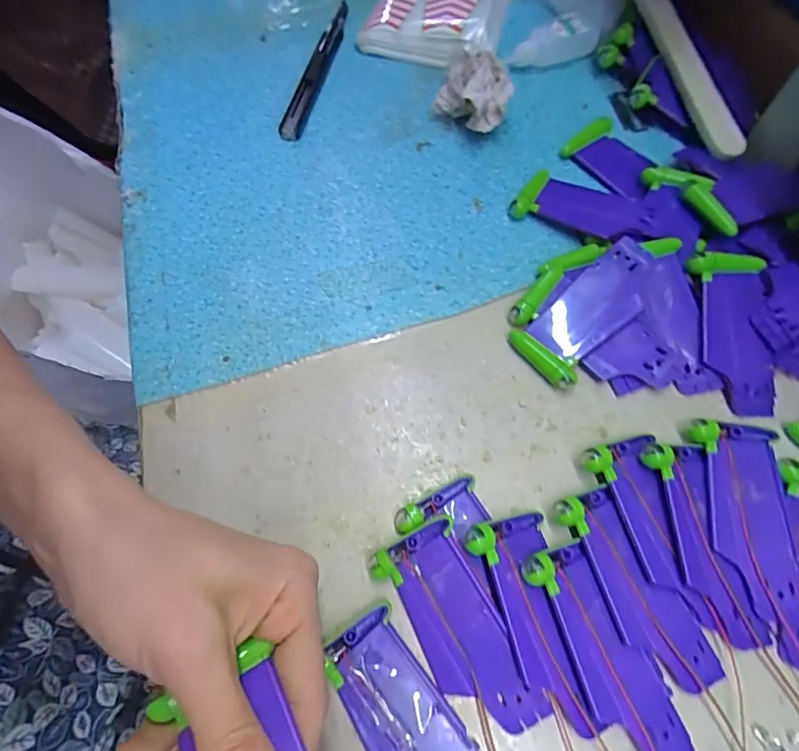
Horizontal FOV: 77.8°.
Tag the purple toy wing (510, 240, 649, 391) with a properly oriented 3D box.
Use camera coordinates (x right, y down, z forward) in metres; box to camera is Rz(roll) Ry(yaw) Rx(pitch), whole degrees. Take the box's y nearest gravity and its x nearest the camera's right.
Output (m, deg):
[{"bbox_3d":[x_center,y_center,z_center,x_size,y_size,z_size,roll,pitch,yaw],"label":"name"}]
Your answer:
[{"bbox_3d":[0.107,-0.035,0.279,0.089,0.015,0.039,-42,71,-3],"label":"purple toy wing"}]

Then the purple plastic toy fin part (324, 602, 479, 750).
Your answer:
[{"bbox_3d":[0.003,0.145,0.208,0.036,0.005,0.089,-32,69,-13],"label":"purple plastic toy fin part"}]

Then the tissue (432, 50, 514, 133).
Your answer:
[{"bbox_3d":[0.055,-0.195,0.340,0.049,0.046,0.049,-42,71,-16],"label":"tissue"}]

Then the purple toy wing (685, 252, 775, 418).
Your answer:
[{"bbox_3d":[0.183,-0.023,0.269,0.041,0.007,0.089,-2,78,2],"label":"purple toy wing"}]

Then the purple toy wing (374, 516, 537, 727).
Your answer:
[{"bbox_3d":[0.024,0.112,0.217,0.039,0.013,0.088,-25,67,-10],"label":"purple toy wing"}]

